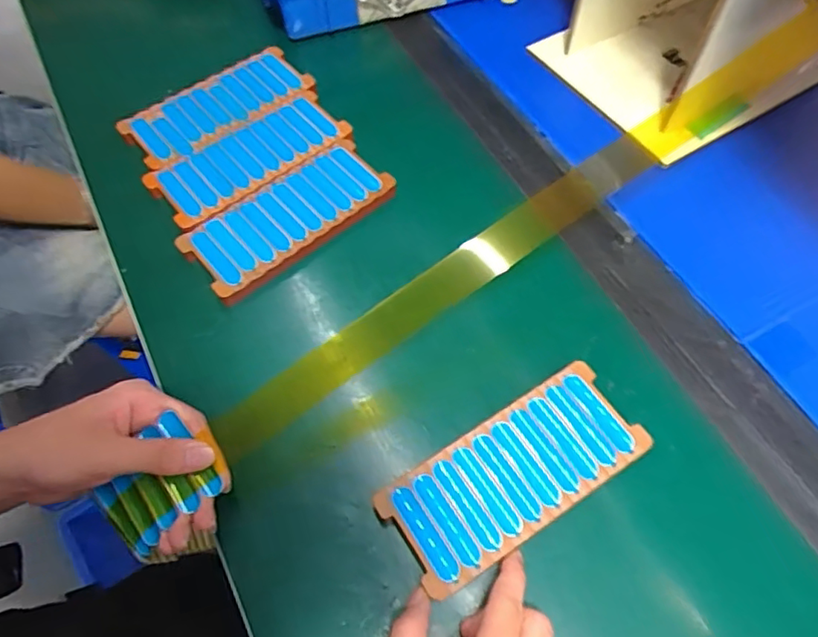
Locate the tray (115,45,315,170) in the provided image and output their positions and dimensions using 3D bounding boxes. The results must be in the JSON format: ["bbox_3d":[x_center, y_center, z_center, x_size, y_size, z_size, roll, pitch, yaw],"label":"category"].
[{"bbox_3d":[-0.180,-0.200,0.544,0.170,0.020,0.070,-35,65,-16],"label":"tray"}]

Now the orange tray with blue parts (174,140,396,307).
[{"bbox_3d":[-0.100,-0.085,0.483,0.170,0.018,0.074,-36,66,-17],"label":"orange tray with blue parts"}]

